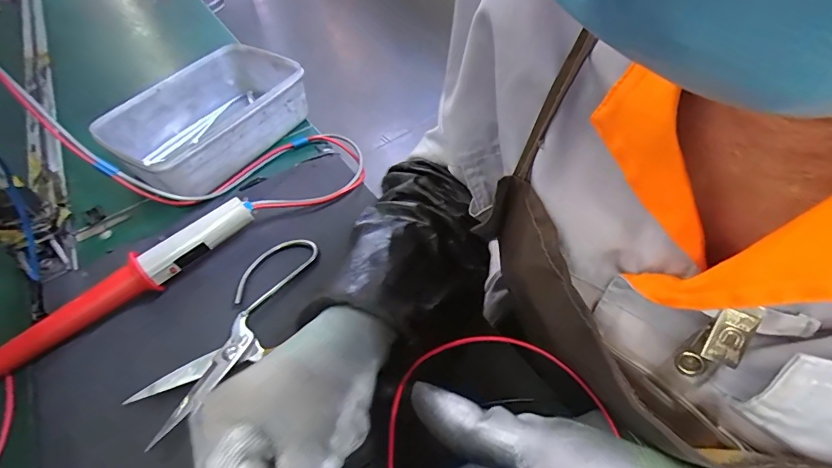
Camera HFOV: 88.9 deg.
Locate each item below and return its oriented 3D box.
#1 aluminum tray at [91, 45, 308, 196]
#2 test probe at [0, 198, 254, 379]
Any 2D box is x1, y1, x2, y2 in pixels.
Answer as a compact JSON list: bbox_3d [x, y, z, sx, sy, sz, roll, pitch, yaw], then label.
[{"bbox_3d":[-0.252,-0.144,0.530,0.151,0.070,0.224,27,59,27],"label":"aluminum tray"},{"bbox_3d":[-0.267,0.044,0.385,0.253,0.037,0.026,-34,54,-19],"label":"test probe"}]

